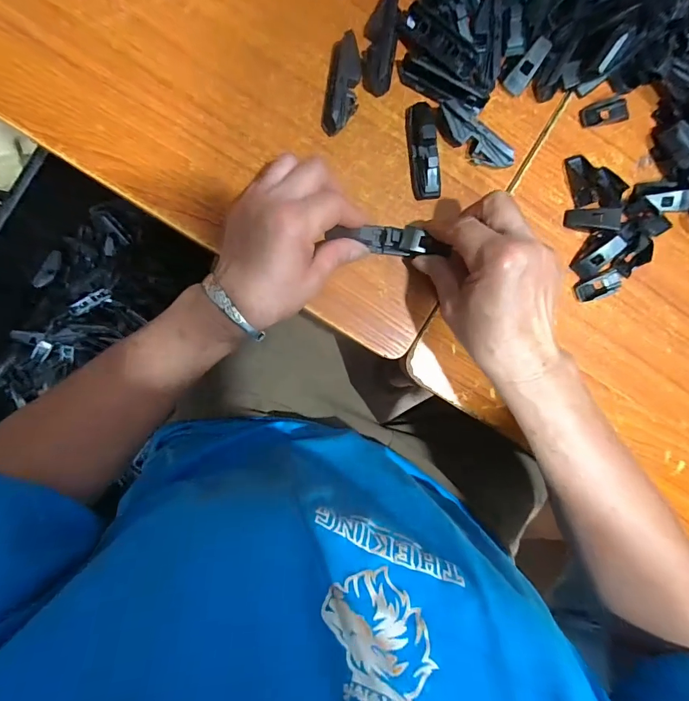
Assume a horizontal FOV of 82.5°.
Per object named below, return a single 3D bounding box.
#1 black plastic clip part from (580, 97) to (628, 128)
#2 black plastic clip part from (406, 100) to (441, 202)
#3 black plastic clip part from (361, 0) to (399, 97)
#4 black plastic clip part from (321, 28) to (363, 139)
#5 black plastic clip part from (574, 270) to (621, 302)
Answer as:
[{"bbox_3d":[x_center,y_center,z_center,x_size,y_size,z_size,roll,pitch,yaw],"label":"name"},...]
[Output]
[{"bbox_3d":[0.220,-0.202,0.333,0.040,0.005,0.018,-12,95,-4],"label":"black plastic clip part"},{"bbox_3d":[0.066,-0.162,0.317,0.023,0.022,0.075,-8,95,-5],"label":"black plastic clip part"},{"bbox_3d":[0.029,-0.246,0.312,0.026,0.018,0.072,7,94,-6],"label":"black plastic clip part"},{"bbox_3d":[-0.001,-0.210,0.312,0.026,0.021,0.073,8,93,-6],"label":"black plastic clip part"},{"bbox_3d":[0.221,-0.056,0.340,0.040,0.007,0.018,-22,96,-3],"label":"black plastic clip part"}]

